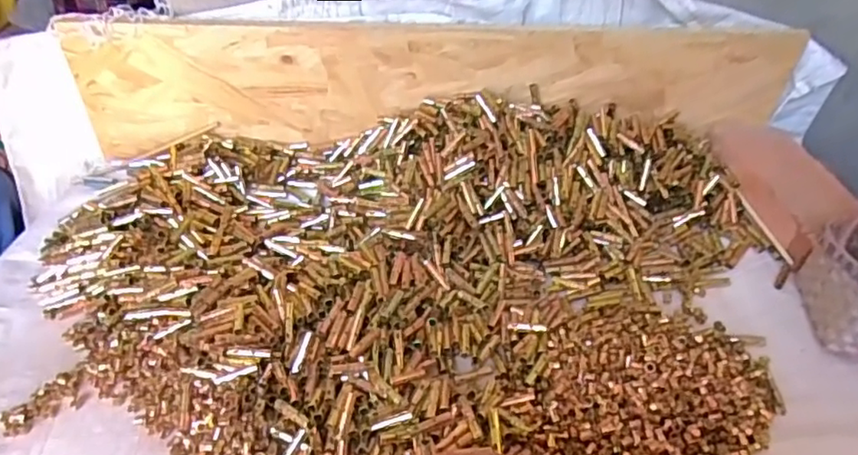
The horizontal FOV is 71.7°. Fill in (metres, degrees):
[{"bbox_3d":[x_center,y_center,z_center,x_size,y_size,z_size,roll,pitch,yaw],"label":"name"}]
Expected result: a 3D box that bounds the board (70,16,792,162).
[{"bbox_3d":[0.018,-0.183,0.753,0.881,0.148,0.028,-1,44,-4],"label":"board"}]

